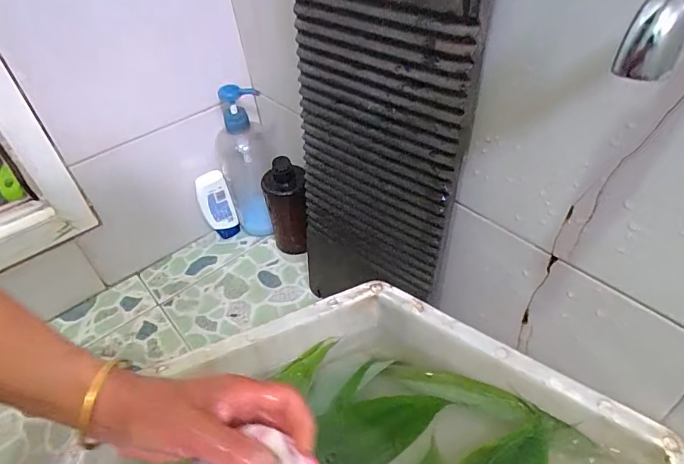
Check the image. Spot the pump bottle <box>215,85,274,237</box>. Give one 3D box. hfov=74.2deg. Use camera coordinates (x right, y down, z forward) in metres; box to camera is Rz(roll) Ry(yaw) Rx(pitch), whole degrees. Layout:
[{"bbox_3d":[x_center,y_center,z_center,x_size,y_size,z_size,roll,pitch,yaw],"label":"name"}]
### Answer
[{"bbox_3d":[-0.143,-0.092,0.704,0.083,0.249,0.086,-16,45,-9],"label":"pump bottle"}]

